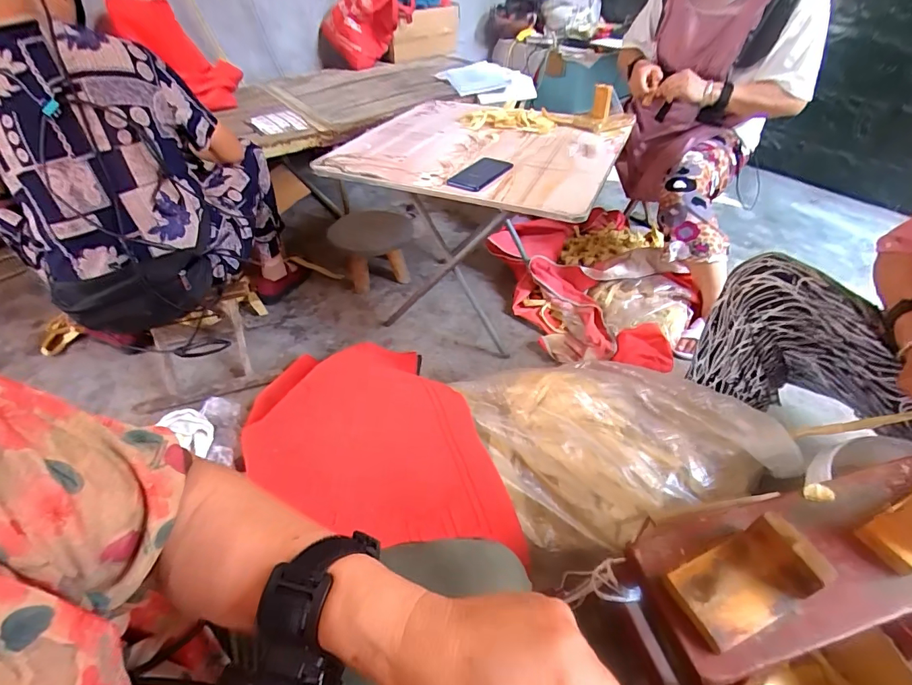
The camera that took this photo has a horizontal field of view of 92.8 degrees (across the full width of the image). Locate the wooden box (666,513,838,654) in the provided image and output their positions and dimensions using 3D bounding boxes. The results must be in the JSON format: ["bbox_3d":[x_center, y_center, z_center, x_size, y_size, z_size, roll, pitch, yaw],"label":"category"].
[{"bbox_3d":[0.246,0.197,0.365,0.105,0.051,0.061,-16,46,-17],"label":"wooden box"}]

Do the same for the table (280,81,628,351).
[{"bbox_3d":[0.059,-0.312,1.187,0.600,0.493,0.600,17,46,17],"label":"table"}]

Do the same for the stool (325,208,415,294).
[{"bbox_3d":[-0.259,-0.311,1.397,0.236,0.183,0.264,5,44,6],"label":"stool"}]

